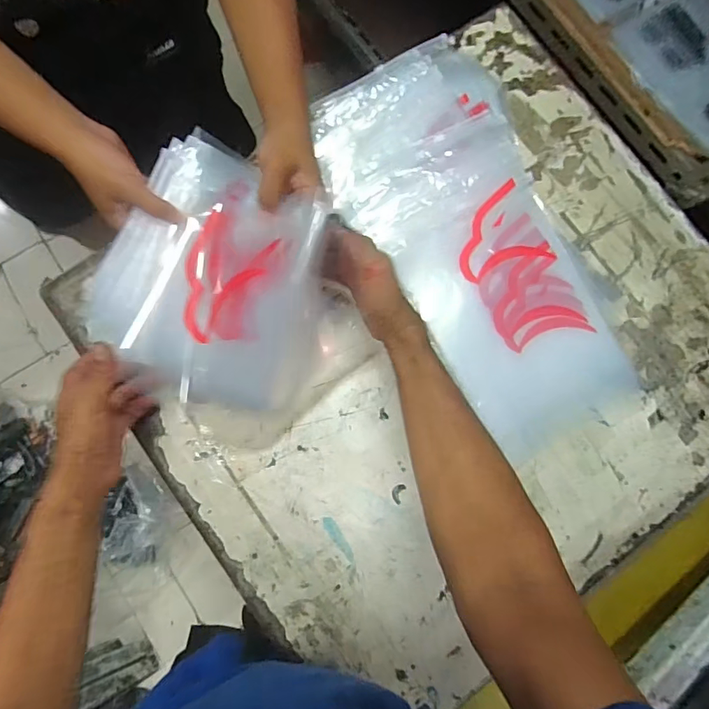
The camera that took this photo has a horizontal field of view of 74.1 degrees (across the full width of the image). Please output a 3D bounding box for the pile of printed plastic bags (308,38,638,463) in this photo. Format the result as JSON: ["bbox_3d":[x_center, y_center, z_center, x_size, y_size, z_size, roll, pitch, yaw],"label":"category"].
[{"bbox_3d":[0.143,-0.134,0.563,0.245,0.036,0.491,-25,84,-7],"label":"pile of printed plastic bags"}]

